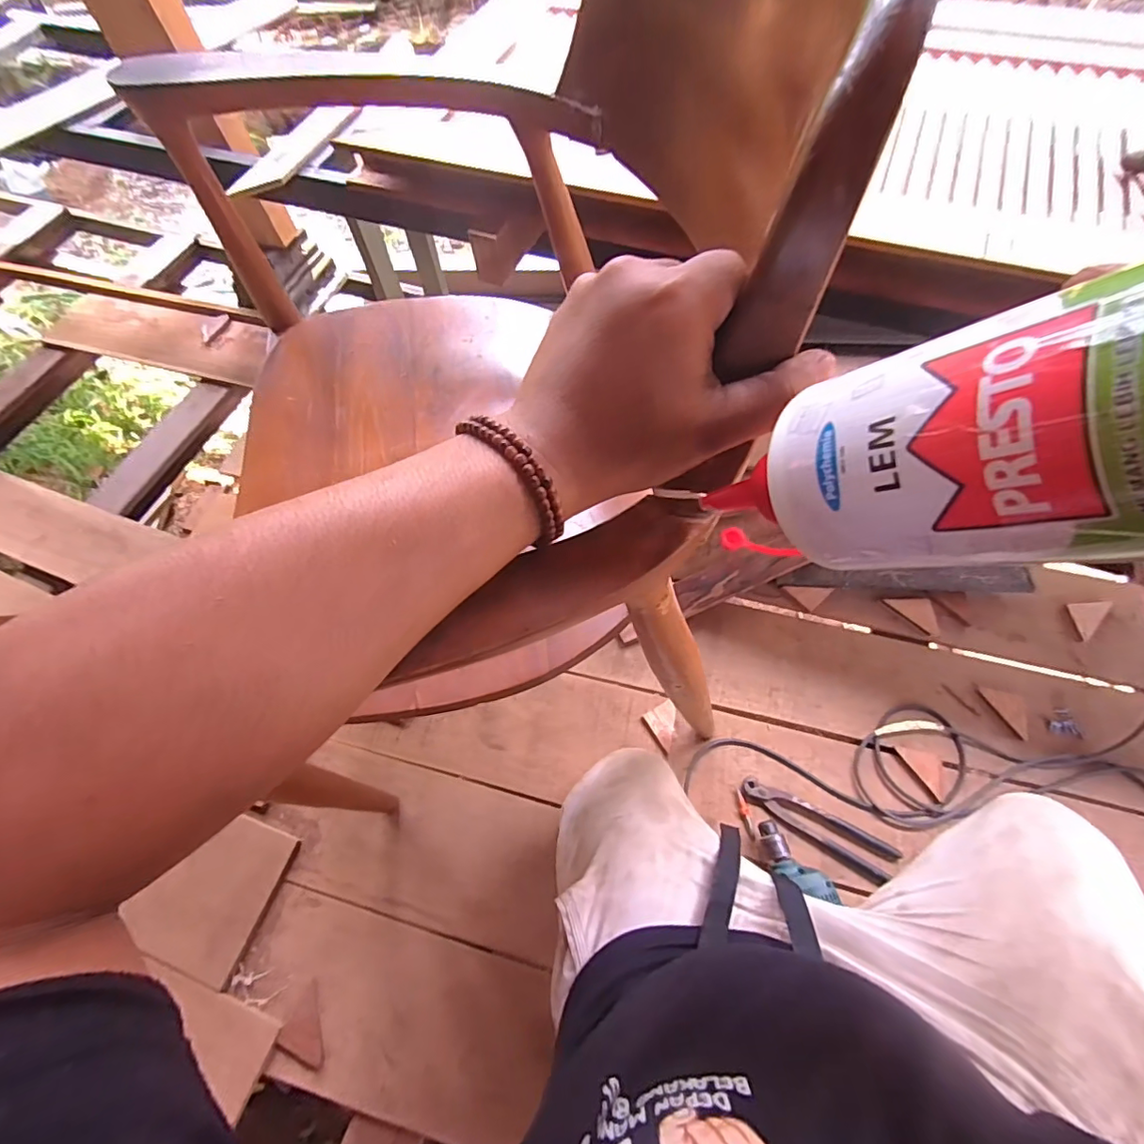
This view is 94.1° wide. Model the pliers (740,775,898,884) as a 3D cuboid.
[{"bbox_3d":[0.354,0.373,0.777,0.220,0.019,0.053,26,68,14],"label":"pliers"}]

